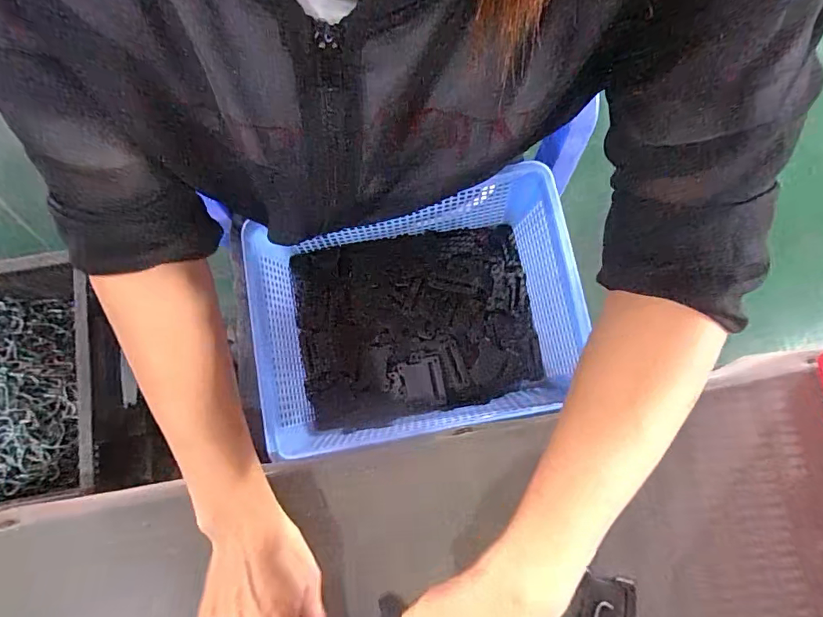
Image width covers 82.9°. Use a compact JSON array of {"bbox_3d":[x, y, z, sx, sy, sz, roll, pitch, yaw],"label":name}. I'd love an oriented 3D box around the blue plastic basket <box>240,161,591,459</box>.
[{"bbox_3d":[0.000,0.006,0.457,0.301,0.091,0.220,-11,78,-3],"label":"blue plastic basket"}]

